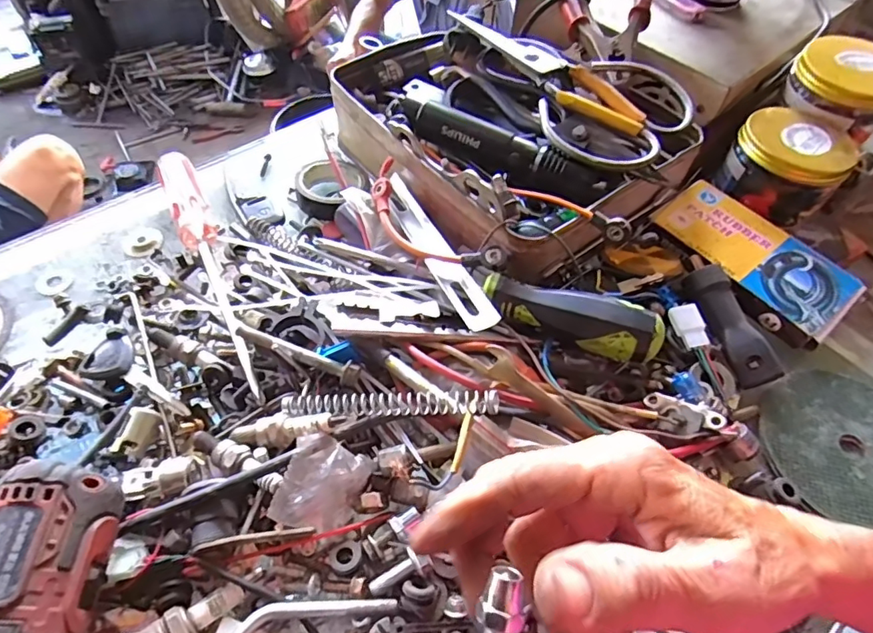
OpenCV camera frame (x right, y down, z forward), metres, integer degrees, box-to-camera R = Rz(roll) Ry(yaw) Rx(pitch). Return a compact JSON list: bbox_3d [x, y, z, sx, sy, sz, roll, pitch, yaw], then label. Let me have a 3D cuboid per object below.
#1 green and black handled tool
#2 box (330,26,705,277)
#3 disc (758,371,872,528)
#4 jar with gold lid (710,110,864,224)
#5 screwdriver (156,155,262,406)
[{"bbox_3d":[0.080,-0.001,0.320,0.104,0.030,0.027,23,58,12],"label":"green and black handled tool"},{"bbox_3d":[0.057,-0.156,0.412,0.214,0.071,0.266,-33,64,-23],"label":"box"},{"bbox_3d":[0.249,0.077,0.318,0.103,0.006,0.092,2,56,-2],"label":"disc"},{"bbox_3d":[0.275,-0.120,0.420,0.081,0.054,0.084,38,62,20],"label":"jar with gold lid"},{"bbox_3d":[-0.157,-0.036,0.365,0.025,0.022,0.232,-22,60,-17],"label":"screwdriver"}]

